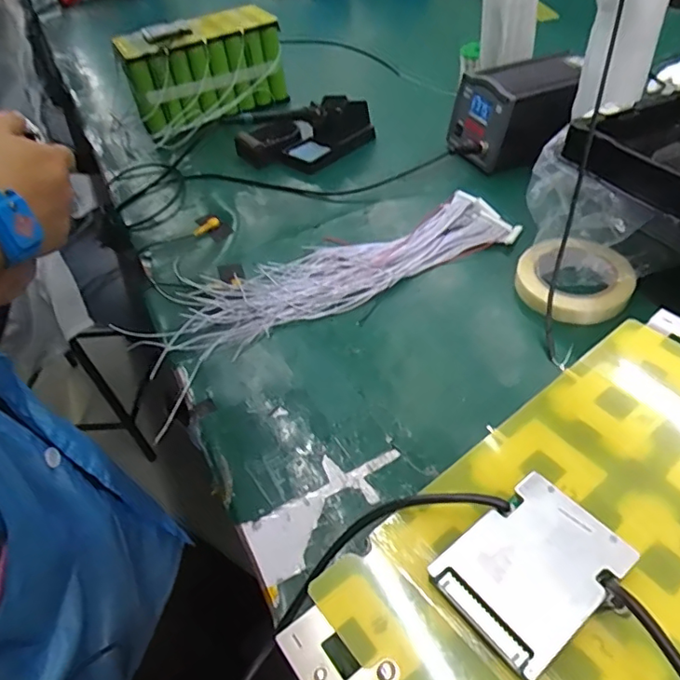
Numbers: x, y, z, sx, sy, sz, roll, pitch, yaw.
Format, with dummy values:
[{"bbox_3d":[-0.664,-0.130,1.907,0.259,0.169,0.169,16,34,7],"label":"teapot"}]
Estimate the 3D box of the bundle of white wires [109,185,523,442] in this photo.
[{"bbox_3d":[-0.014,-0.079,0.647,0.464,0.029,0.165,-30,49,-19],"label":"bundle of white wires"}]

